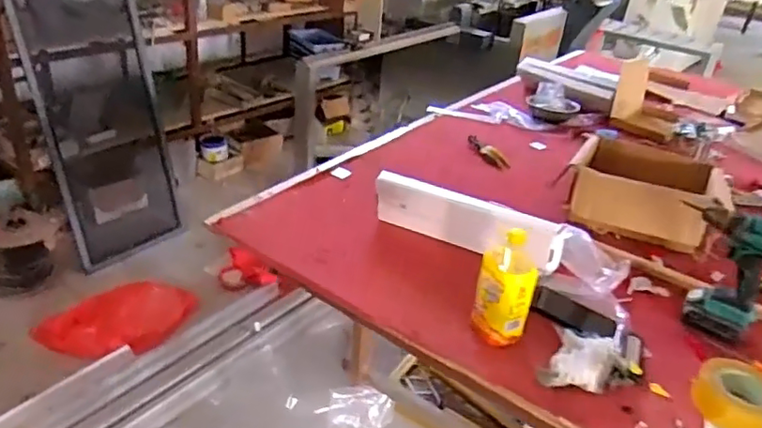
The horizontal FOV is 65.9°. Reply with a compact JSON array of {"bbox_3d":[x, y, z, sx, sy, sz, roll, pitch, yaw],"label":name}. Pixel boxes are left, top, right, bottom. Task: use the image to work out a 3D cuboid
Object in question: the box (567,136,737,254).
[{"bbox_3d":[0.664,-0.054,1.461,0.372,0.128,0.301,19,29,23],"label":"box"}]

